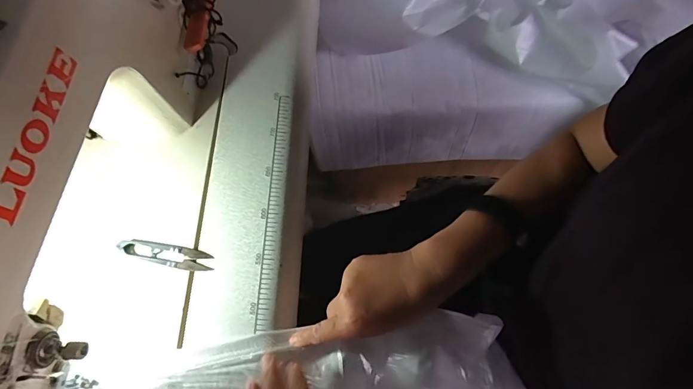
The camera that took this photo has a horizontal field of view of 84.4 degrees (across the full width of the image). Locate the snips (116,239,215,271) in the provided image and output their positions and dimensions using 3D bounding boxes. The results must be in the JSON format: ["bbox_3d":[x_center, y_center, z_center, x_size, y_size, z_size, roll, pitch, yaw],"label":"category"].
[{"bbox_3d":[-0.193,0.063,0.408,0.100,0.010,0.023,11,72,6],"label":"snips"}]

